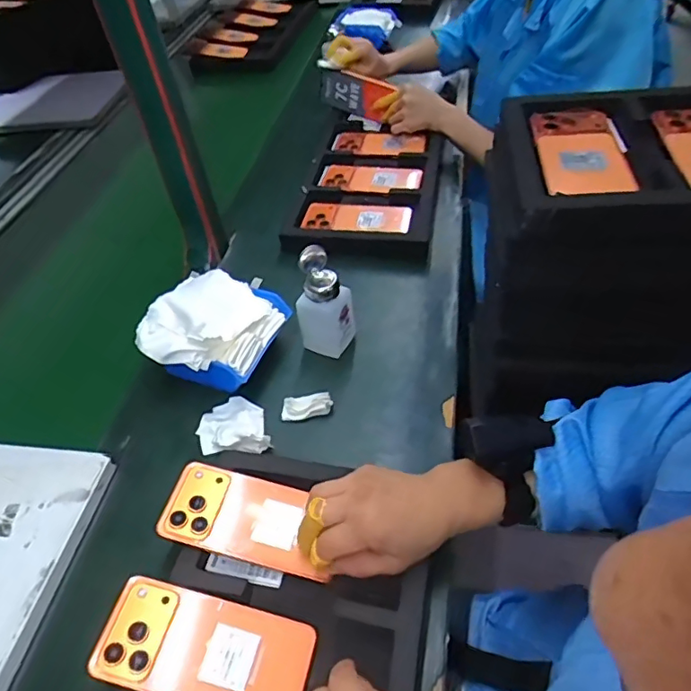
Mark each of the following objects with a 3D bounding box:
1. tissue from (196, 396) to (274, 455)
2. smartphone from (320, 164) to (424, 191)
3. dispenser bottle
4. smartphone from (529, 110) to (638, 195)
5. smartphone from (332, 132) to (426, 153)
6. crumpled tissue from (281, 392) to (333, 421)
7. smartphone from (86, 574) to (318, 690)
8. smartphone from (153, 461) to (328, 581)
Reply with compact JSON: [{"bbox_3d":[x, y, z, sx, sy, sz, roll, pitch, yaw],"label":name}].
[{"bbox_3d":[-0.124,0.086,0.602,0.075,0.018,0.079,-11,46,-2],"label":"tissue"},{"bbox_3d":[0.042,-0.282,0.916,0.169,0.004,0.078,6,48,14],"label":"smartphone"},{"bbox_3d":[-0.023,-0.048,0.640,0.060,0.134,0.046,7,48,14],"label":"dispenser bottle"},{"bbox_3d":[0.227,-0.189,0.528,0.071,0.016,0.160,-1,47,7],"label":"smartphone"},{"bbox_3d":[0.063,-0.376,1.003,0.172,0.014,0.080,7,48,15],"label":"smartphone"},{"bbox_3d":[-0.044,0.069,0.613,0.056,0.018,0.023,-13,46,-4],"label":"crumpled tissue"},{"bbox_3d":[-0.108,0.238,0.428,0.159,0.007,0.076,15,50,3],"label":"smartphone"},{"bbox_3d":[-0.089,0.158,0.506,0.152,0.009,0.078,16,48,2],"label":"smartphone"}]

